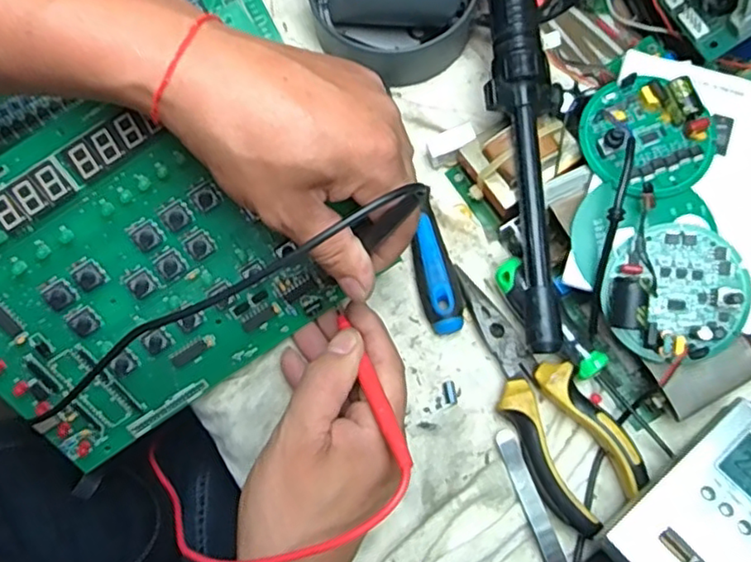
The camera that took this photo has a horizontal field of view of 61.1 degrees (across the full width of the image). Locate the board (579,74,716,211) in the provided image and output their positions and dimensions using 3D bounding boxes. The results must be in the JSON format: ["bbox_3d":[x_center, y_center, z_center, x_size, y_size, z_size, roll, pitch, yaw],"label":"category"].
[{"bbox_3d":[0.146,-0.079,0.343,0.061,0.021,0.068,-33,78,-6],"label":"board"}]

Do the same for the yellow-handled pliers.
[{"bbox_3d":[0.090,0.057,0.349,0.051,0.029,0.147,-26,77,-4],"label":"yellow-handled pliers"}]

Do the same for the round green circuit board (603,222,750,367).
[{"bbox_3d":[0.156,0.006,0.328,0.067,0.022,0.066,0,77,2],"label":"round green circuit board"}]

